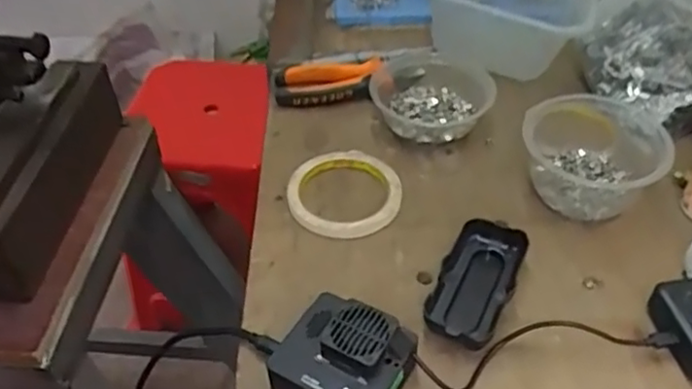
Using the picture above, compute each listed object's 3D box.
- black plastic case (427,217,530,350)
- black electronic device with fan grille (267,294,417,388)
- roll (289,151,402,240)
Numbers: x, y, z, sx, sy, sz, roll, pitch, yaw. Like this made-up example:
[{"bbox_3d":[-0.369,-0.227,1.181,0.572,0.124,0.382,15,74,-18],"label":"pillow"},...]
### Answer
[{"bbox_3d":[0.098,0.067,0.494,0.053,0.024,0.108,16,47,16],"label":"black plastic case"},{"bbox_3d":[-0.004,0.110,0.434,0.079,0.044,0.069,22,49,21],"label":"black electronic device with fan grille"},{"bbox_3d":[-0.001,-0.002,0.577,0.097,0.020,0.092,-2,44,2],"label":"roll"}]

